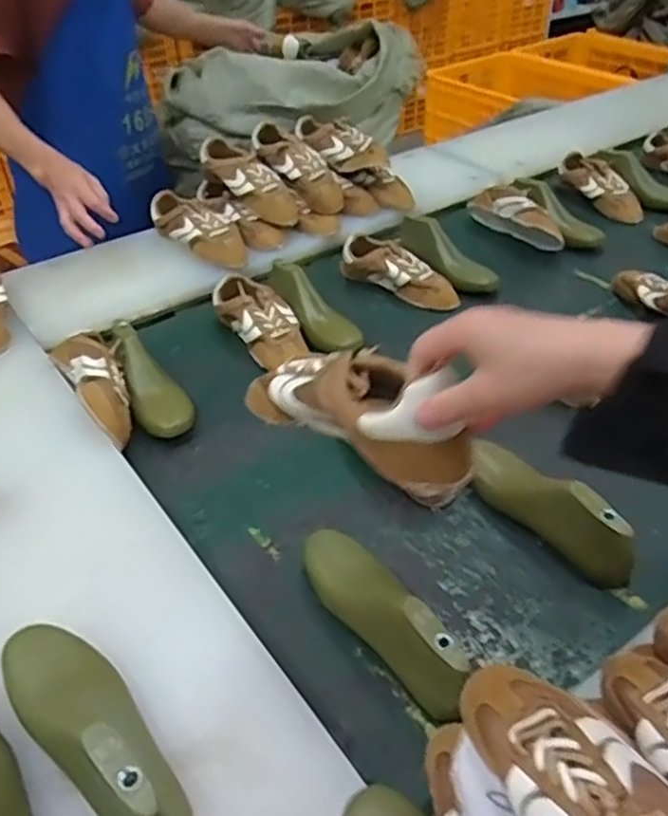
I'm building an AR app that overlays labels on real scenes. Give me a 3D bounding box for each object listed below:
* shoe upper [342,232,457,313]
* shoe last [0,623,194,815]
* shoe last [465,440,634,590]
[{"bbox_3d":[0.117,-0.237,1.189,0.224,0.067,0.083,30,50,31],"label":"shoe upper"},{"bbox_3d":[-0.192,0.249,0.545,0.077,0.088,0.232,-33,50,-31],"label":"shoe last"},{"bbox_3d":[0.235,0.101,0.775,0.063,0.083,0.233,-24,46,-23],"label":"shoe last"}]

